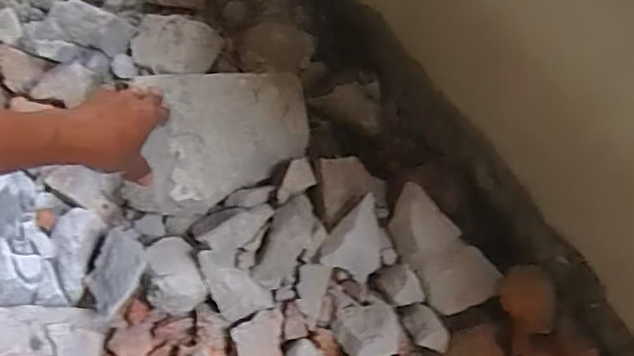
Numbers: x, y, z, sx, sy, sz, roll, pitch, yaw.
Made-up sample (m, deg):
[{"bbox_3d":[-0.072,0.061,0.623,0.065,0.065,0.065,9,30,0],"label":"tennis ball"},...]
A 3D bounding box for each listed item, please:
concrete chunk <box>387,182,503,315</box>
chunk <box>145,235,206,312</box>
[{"bbox_3d":[0.140,0.088,0.704,0.085,0.049,0.162,-39,96,-15],"label":"concrete chunk"},{"bbox_3d":[-0.164,0.107,0.664,0.067,0.037,0.083,5,53,-46],"label":"chunk"}]

